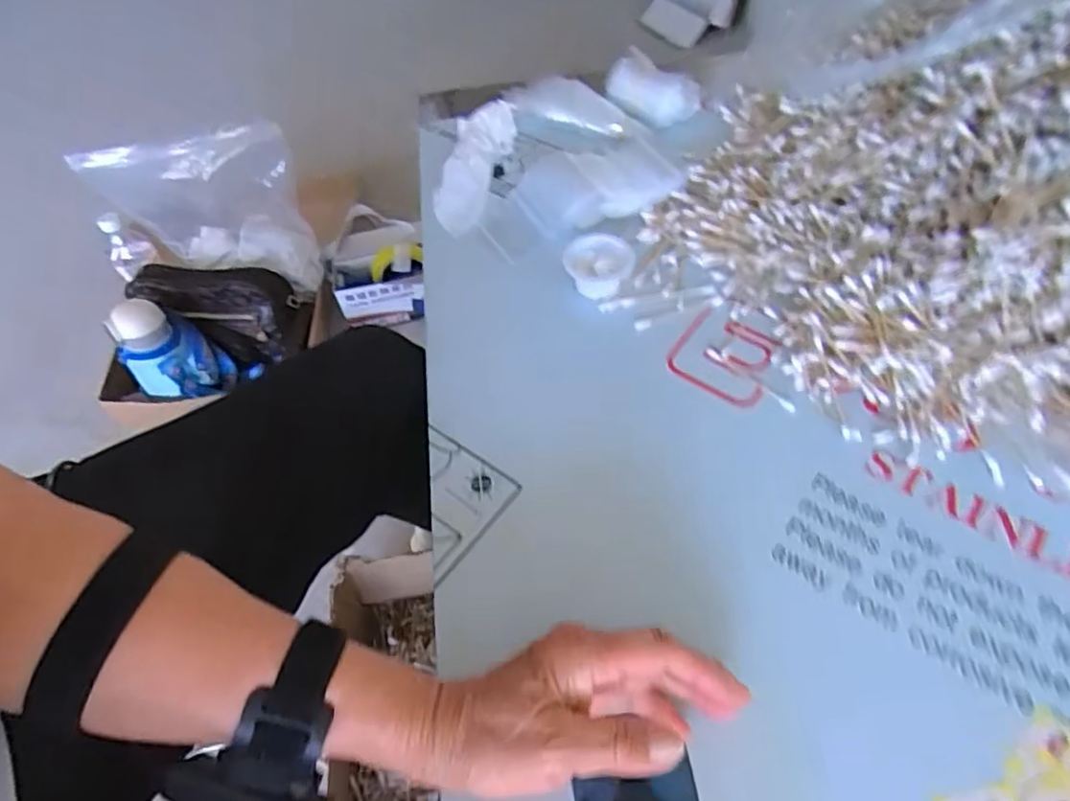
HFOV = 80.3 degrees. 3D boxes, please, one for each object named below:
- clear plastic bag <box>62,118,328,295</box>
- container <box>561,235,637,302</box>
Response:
[{"bbox_3d":[-0.492,-0.286,0.971,0.290,0.268,0.074,0,54,4],"label":"clear plastic bag"},{"bbox_3d":[0.049,-0.111,0.507,0.052,0.021,0.050,31,61,23],"label":"container"}]

